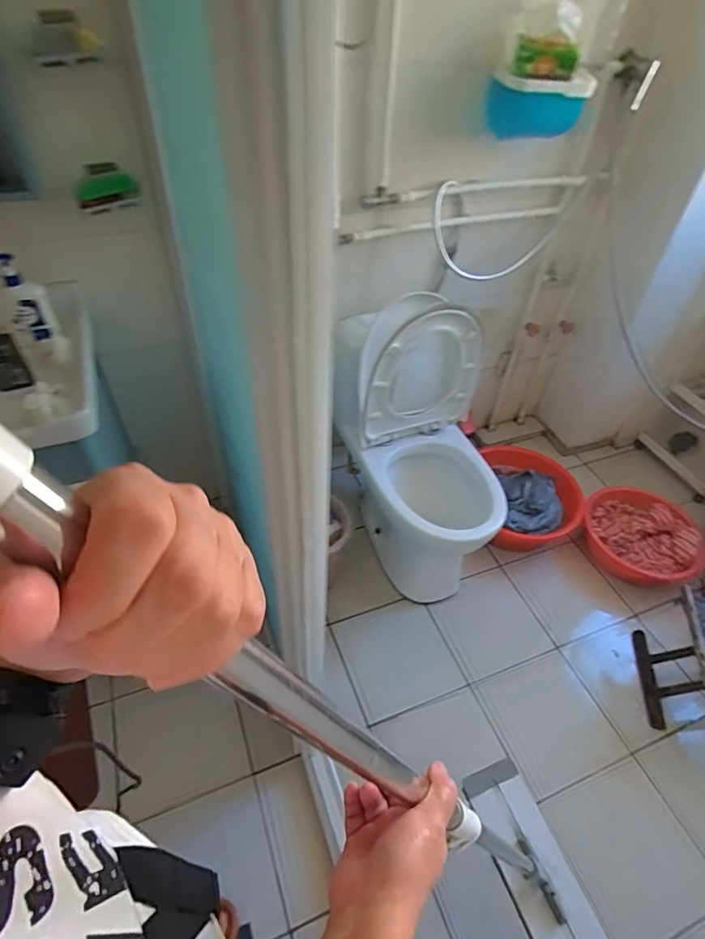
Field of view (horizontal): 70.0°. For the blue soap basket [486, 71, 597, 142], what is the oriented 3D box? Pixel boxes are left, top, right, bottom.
[{"bbox_3d":[0.437,-0.857,1.196,0.266,0.128,0.076,-21,49,-20],"label":"blue soap basket"}]

